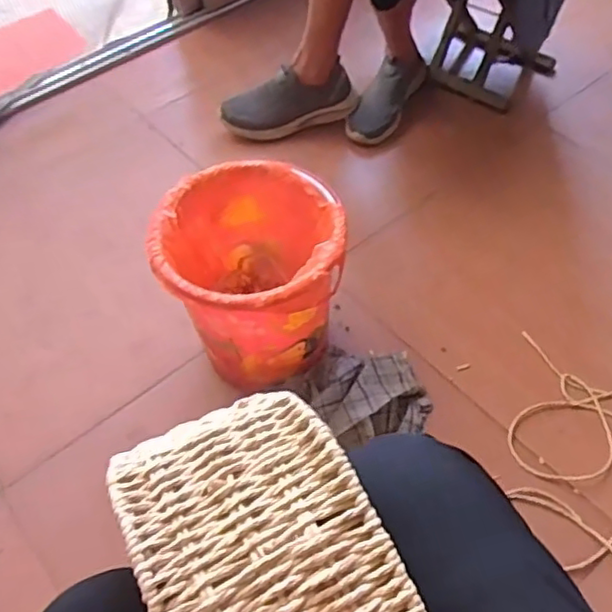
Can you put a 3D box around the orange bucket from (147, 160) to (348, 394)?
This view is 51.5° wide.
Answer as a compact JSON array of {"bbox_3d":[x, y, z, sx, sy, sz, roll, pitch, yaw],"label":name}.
[{"bbox_3d":[-0.066,-0.035,0.907,0.236,0.242,0.235,-1,54,2],"label":"orange bucket"}]

